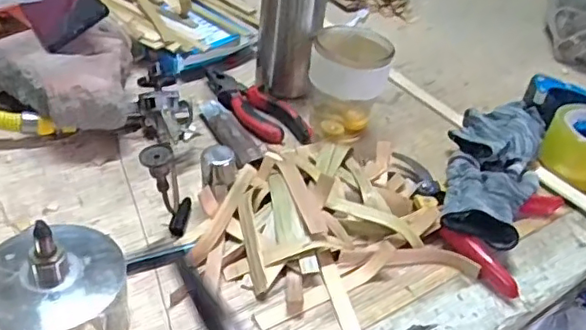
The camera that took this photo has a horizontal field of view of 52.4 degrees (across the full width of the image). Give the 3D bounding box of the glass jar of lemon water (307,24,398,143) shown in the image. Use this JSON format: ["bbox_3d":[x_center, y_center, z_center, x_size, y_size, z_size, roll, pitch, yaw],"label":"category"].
[{"bbox_3d":[0.062,-0.095,0.676,0.081,0.104,0.099,11,39,5],"label":"glass jar of lemon water"}]

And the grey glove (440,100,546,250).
[{"bbox_3d":[0.213,0.003,0.628,0.096,0.044,0.241,16,39,11],"label":"grey glove"}]

